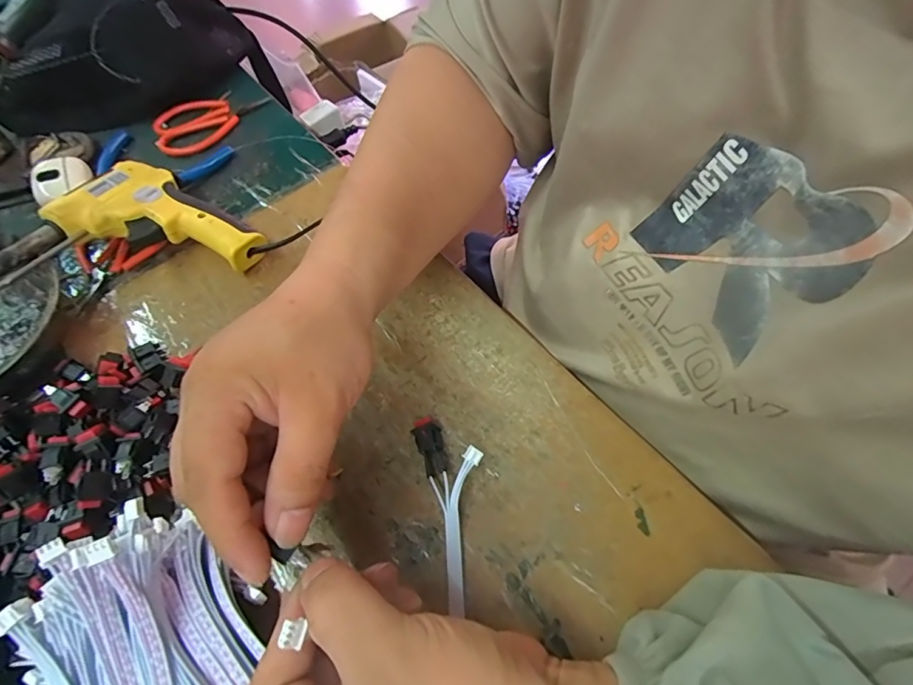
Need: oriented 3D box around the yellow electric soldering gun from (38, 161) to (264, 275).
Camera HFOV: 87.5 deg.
[{"bbox_3d":[-0.233,-0.087,0.371,0.141,0.053,0.087,30,65,21],"label":"yellow electric soldering gun"}]

